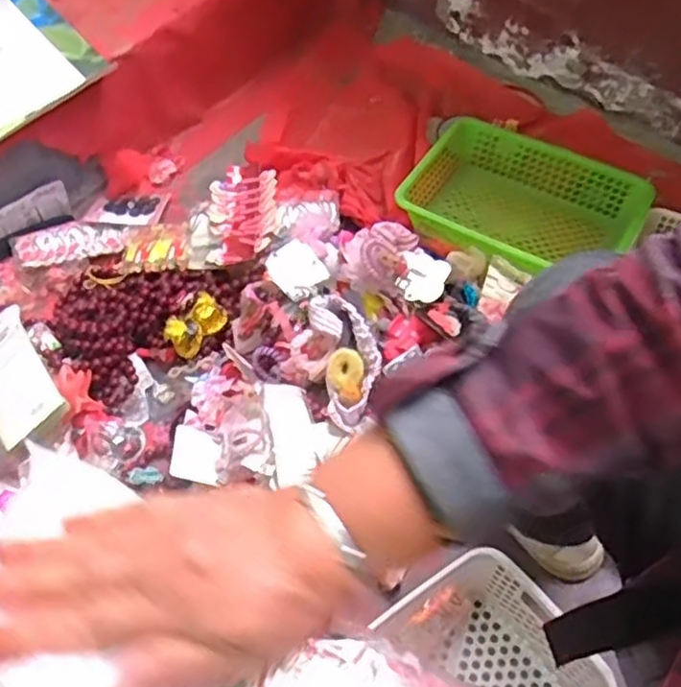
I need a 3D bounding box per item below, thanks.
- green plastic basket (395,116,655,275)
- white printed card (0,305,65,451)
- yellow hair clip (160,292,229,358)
[{"bbox_3d":[0.264,-0.203,1.040,0.320,0.086,0.259,29,65,20],"label":"green plastic basket"},{"bbox_3d":[-0.425,0.038,0.881,0.089,0.011,0.212,-42,53,-1],"label":"white printed card"},{"bbox_3d":[-0.195,-0.026,0.935,0.055,0.037,0.087,38,68,24],"label":"yellow hair clip"}]

